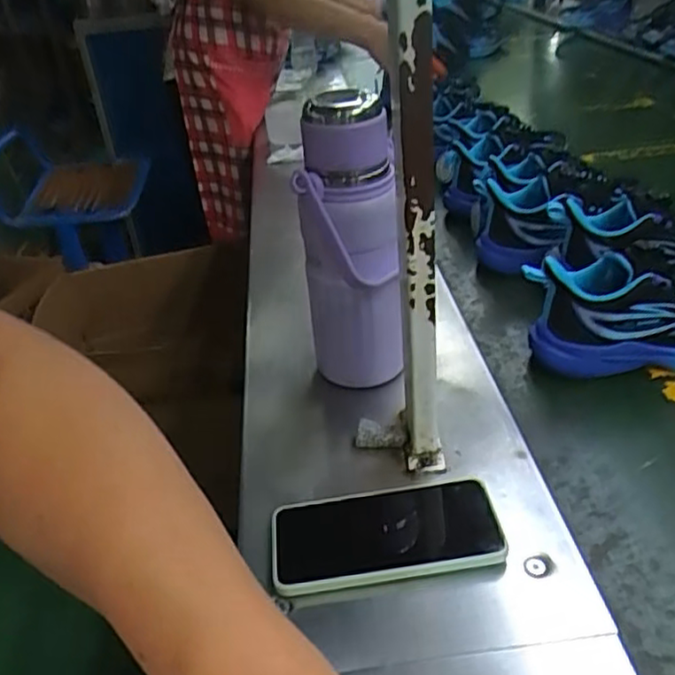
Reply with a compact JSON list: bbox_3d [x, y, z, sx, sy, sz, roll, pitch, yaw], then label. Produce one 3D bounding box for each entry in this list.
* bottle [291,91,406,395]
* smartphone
[{"bbox_3d":[0.012,-0.069,0.588,0.082,0.259,0.072,-5,34,0],"label":"bottle"},{"bbox_3d":[0.034,0.141,0.489,0.162,0.017,0.082,-8,34,-4],"label":"smartphone"}]

